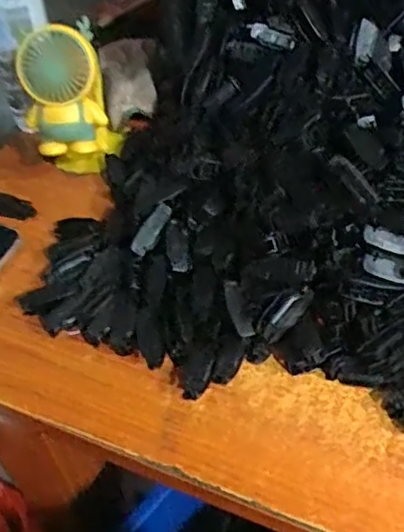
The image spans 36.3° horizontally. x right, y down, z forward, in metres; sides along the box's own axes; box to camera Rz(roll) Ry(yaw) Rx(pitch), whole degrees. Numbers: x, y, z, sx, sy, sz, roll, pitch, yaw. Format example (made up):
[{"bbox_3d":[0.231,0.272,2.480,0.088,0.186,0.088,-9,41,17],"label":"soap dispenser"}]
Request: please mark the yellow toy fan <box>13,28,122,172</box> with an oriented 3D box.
[{"bbox_3d":[-0.118,-0.142,0.566,0.077,0.149,0.069,-14,50,-6],"label":"yellow toy fan"}]

